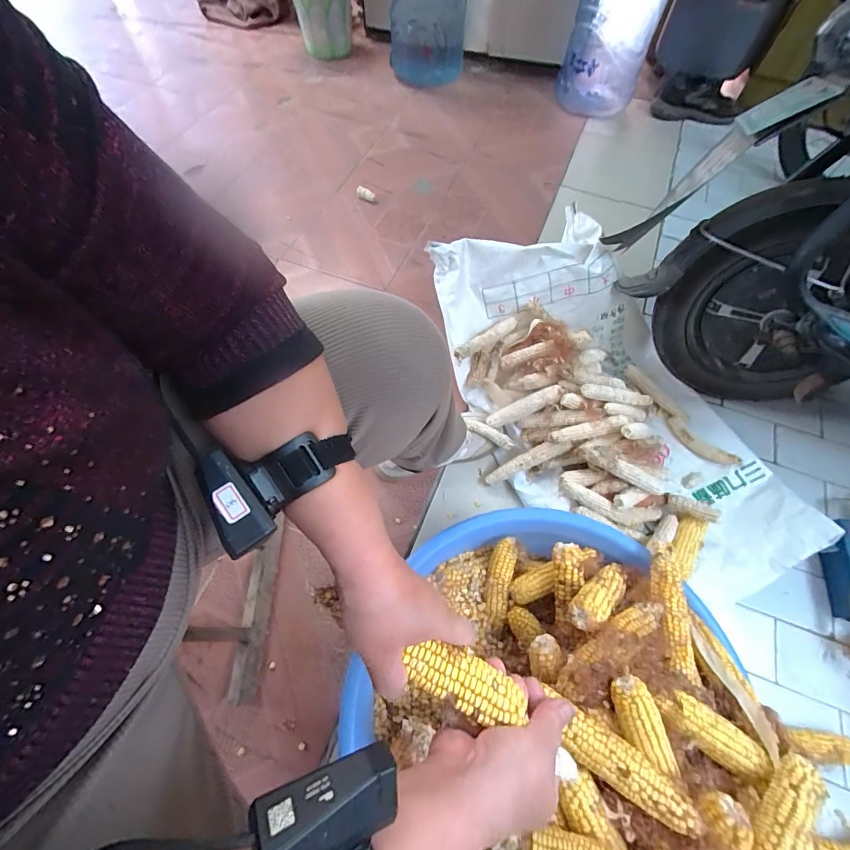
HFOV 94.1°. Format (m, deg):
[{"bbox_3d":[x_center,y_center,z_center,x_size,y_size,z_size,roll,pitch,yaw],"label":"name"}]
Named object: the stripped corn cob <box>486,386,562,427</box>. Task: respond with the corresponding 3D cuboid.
[{"bbox_3d":[0.184,-0.033,0.742,0.142,0.021,0.029,-25,61,19],"label":"stripped corn cob"}]

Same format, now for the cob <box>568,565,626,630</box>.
[{"bbox_3d":[0.224,0.209,0.498,0.142,0.033,0.035,-9,54,-48],"label":"cob"}]

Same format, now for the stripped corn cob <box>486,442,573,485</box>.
[{"bbox_3d":[0.190,0.067,0.740,0.164,0.029,0.031,-28,61,19],"label":"stripped corn cob"}]

